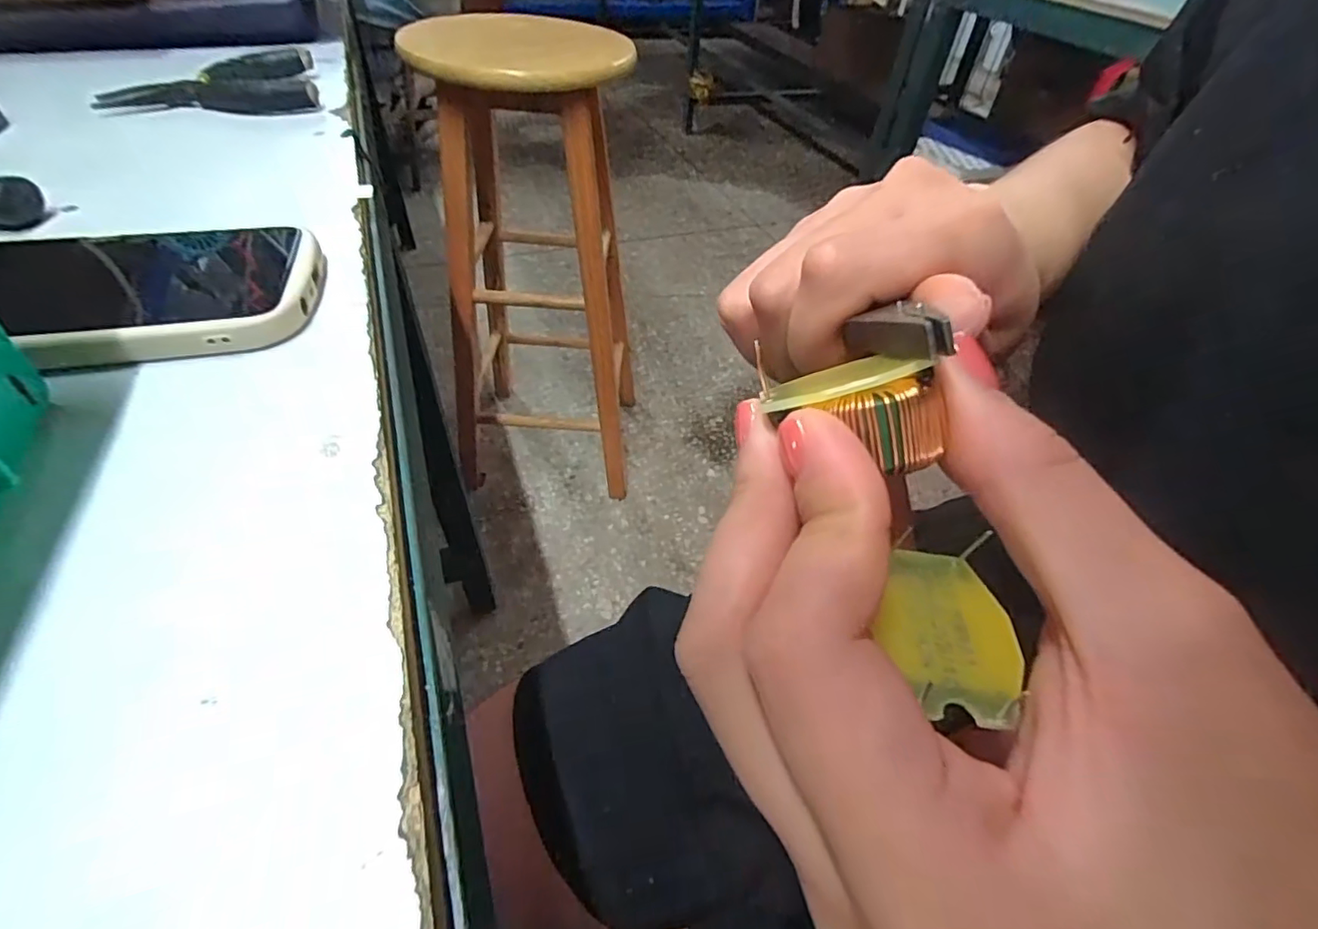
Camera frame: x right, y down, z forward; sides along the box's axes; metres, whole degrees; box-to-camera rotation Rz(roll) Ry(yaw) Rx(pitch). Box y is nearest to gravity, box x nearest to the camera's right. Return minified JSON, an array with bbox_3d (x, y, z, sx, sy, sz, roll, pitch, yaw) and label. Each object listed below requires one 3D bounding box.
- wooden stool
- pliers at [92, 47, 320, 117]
[{"bbox_3d":[-0.176,-0.279,0.932,0.276,0.673,0.270,0,47,-5],"label":"wooden stool"},{"bbox_3d":[-0.300,-0.254,0.383,0.126,0.017,0.084,-15,50,-18],"label":"pliers"}]

